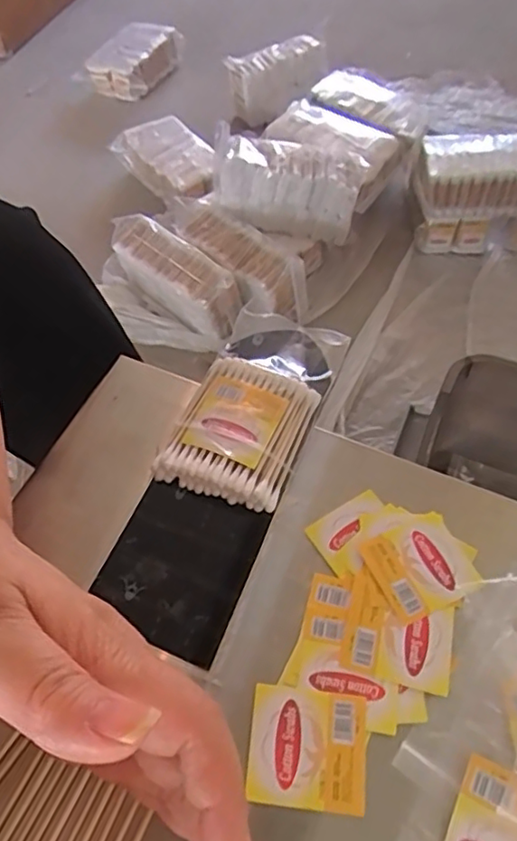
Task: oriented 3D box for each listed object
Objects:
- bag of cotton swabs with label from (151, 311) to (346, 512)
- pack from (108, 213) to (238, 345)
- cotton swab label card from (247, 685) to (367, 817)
[{"bbox_3d":[-0.001,-0.012,0.309,0.060,0.018,0.117,19,58,12],"label":"bag of cotton swabs with label"},{"bbox_3d":[-0.127,-0.219,0.915,0.225,0.093,0.083,37,64,22],"label":"pack"},{"bbox_3d":[0.019,0.122,0.224,0.042,0.004,0.039,5,57,3],"label":"cotton swab label card"}]

